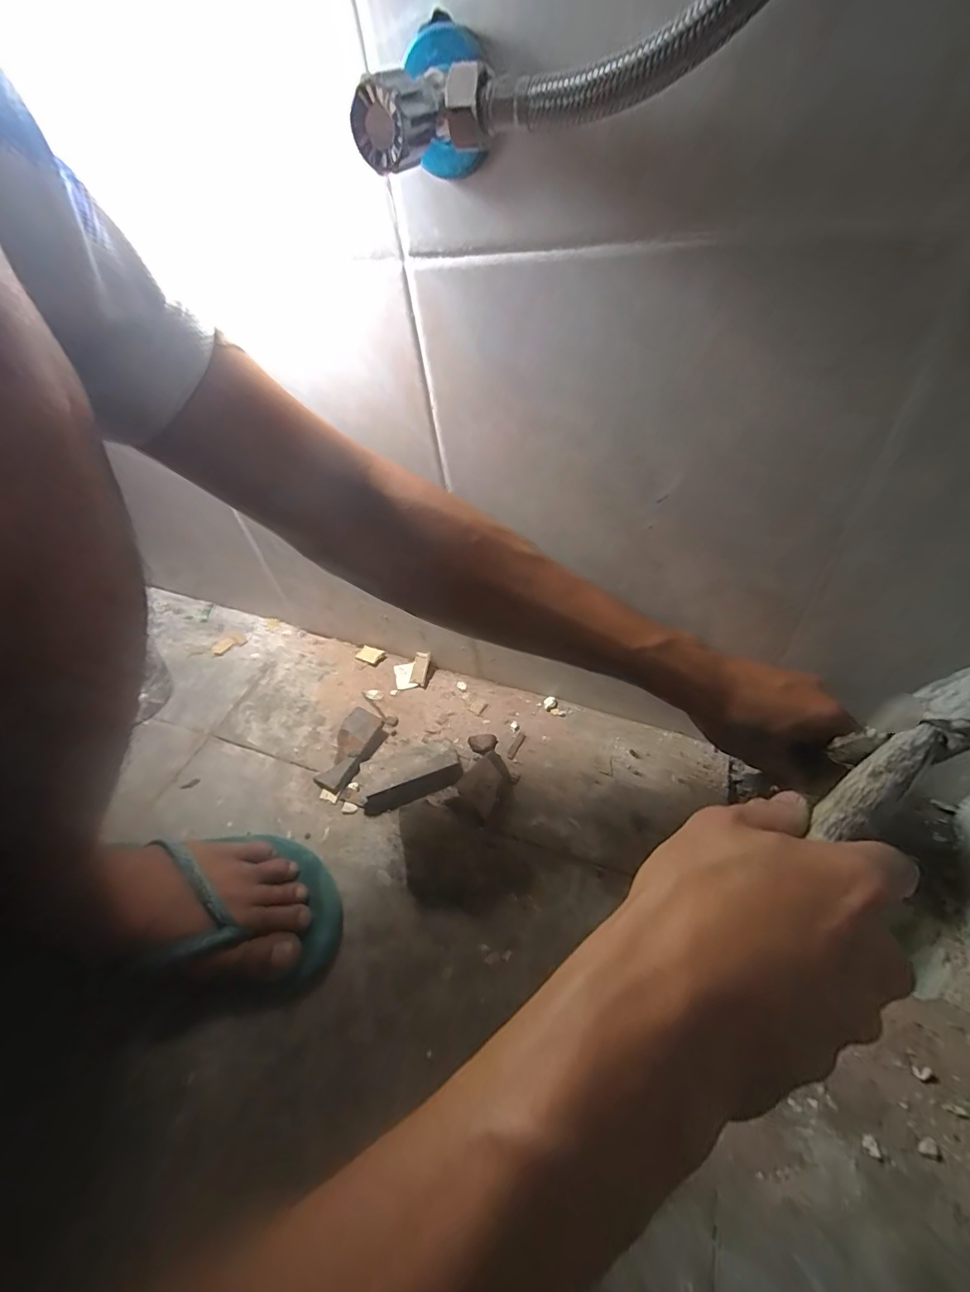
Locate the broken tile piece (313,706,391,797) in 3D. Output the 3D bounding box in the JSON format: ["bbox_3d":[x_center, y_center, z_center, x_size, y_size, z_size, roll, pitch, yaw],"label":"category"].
[{"bbox_3d":[-0.130,0.102,0.469,0.044,0.021,0.081,12,49,17],"label":"broken tile piece"}]

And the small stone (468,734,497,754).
[{"bbox_3d":[-0.002,0.095,0.467,0.026,0.007,0.018,-11,46,-4],"label":"small stone"}]

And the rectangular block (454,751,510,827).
[{"bbox_3d":[0.001,0.126,0.427,0.052,0.024,0.041,-37,53,-26],"label":"rectangular block"}]

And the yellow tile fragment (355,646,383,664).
[{"bbox_3d":[-0.137,0.011,0.566,0.032,0.009,0.020,18,51,22],"label":"yellow tile fragment"}]

